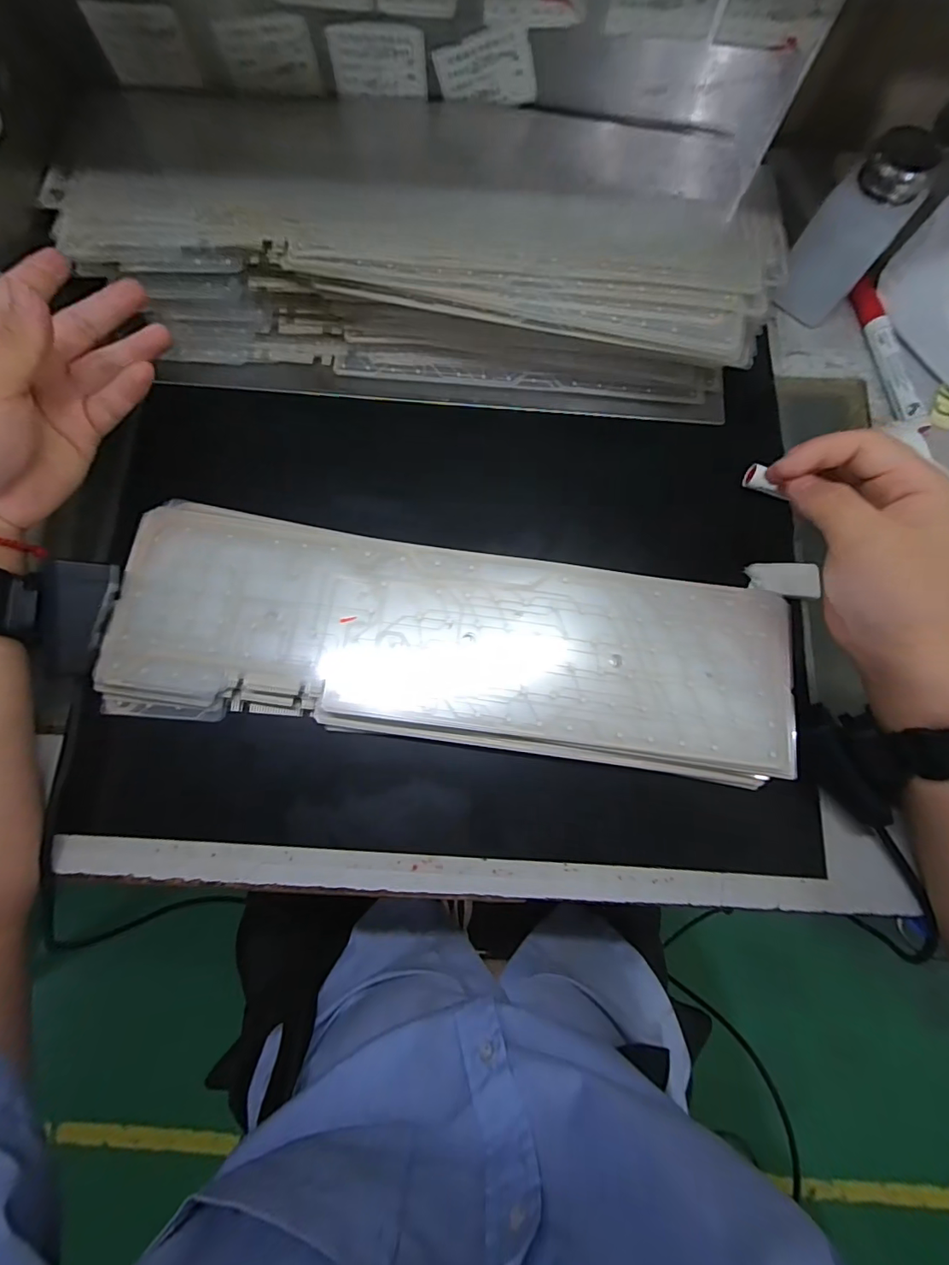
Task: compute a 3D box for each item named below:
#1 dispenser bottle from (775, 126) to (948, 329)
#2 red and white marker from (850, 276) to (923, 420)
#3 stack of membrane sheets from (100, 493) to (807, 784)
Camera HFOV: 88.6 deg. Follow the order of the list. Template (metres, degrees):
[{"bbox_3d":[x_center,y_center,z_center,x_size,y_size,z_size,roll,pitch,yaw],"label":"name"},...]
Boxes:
[{"bbox_3d":[0.264,-0.279,0.342,0.052,0.095,0.051,-40,81,-10],"label":"dispenser bottle"},{"bbox_3d":[0.317,-0.215,0.377,0.016,0.021,0.119,-10,77,-4],"label":"red and white marker"},{"bbox_3d":[-0.016,0.006,0.312,0.417,0.024,0.126,8,77,0],"label":"stack of membrane sheets"}]

